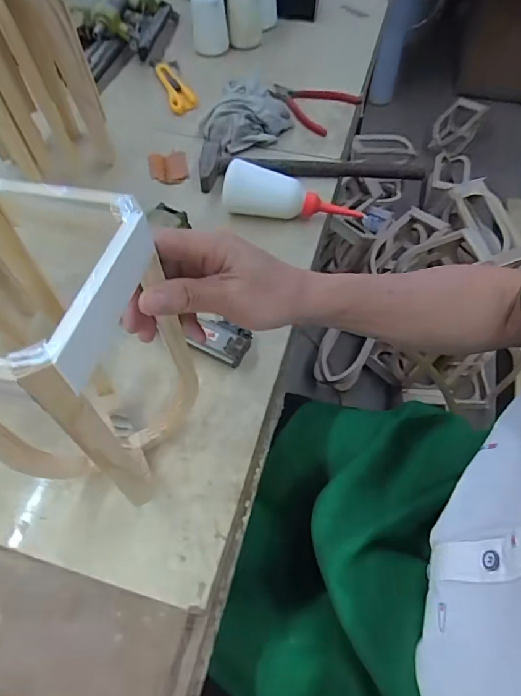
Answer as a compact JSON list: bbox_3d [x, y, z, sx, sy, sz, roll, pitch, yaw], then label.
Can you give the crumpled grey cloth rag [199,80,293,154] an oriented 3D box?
[{"bbox_3d":[-0.020,-0.347,0.677,0.136,0.054,0.094,-20,60,-13],"label":"crumpled grey cloth rag"}]

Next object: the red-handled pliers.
[{"bbox_3d":[0.080,-0.405,0.732,0.144,0.018,0.122,35,63,19],"label":"red-handled pliers"}]

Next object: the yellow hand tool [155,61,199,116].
[{"bbox_3d":[-0.143,-0.446,0.754,0.043,0.025,0.161,-17,59,-11],"label":"yellow hand tool"}]

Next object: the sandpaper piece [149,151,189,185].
[{"bbox_3d":[-0.134,-0.261,0.652,0.055,0.014,0.065,-9,58,-6],"label":"sandpaper piece"}]

